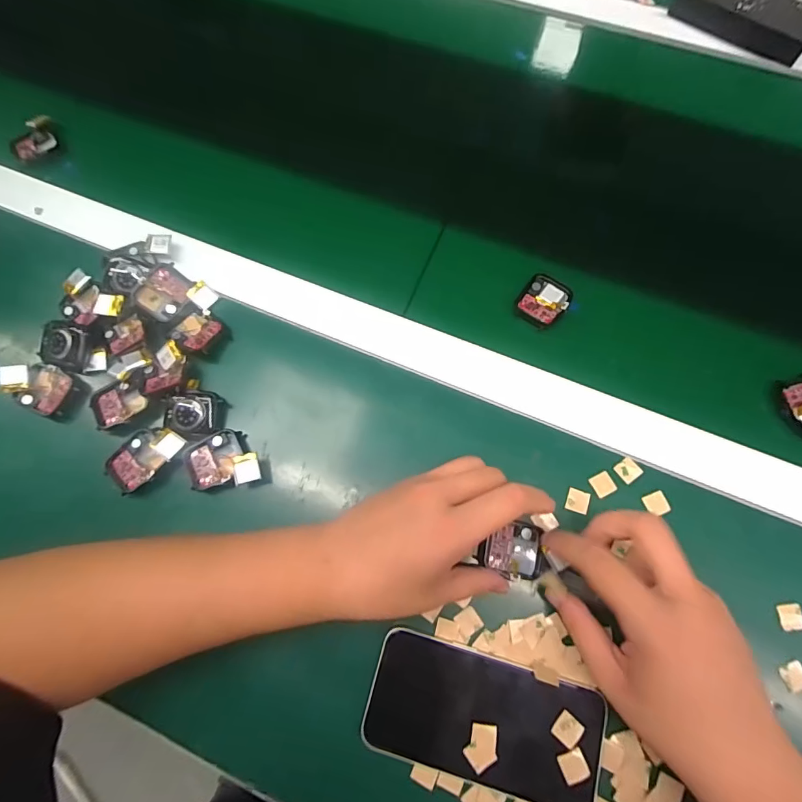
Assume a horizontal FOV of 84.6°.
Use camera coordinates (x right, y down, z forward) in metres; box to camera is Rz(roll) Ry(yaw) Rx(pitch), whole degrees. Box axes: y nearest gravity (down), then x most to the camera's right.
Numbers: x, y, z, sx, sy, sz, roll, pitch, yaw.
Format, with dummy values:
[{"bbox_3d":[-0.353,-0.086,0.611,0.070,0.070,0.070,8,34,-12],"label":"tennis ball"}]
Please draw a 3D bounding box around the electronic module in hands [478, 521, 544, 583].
[{"bbox_3d":[0.076,0.102,0.304,0.041,0.005,0.037,12,73,5],"label":"electronic module in hands"}]

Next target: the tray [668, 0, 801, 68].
[{"bbox_3d":[0.367,-0.412,0.460,0.135,0.023,0.105,39,79,13],"label":"tray"}]

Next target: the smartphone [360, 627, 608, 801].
[{"bbox_3d":[0.053,0.201,0.280,0.144,0.012,0.070,14,75,8],"label":"smartphone"}]

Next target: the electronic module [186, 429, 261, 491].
[{"bbox_3d":[-0.133,0.043,0.328,0.051,0.012,0.044,-17,73,-2],"label":"electronic module"}]

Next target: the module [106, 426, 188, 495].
[{"bbox_3d":[-0.195,0.041,0.333,0.059,0.011,0.035,-41,75,-9],"label":"module"}]

